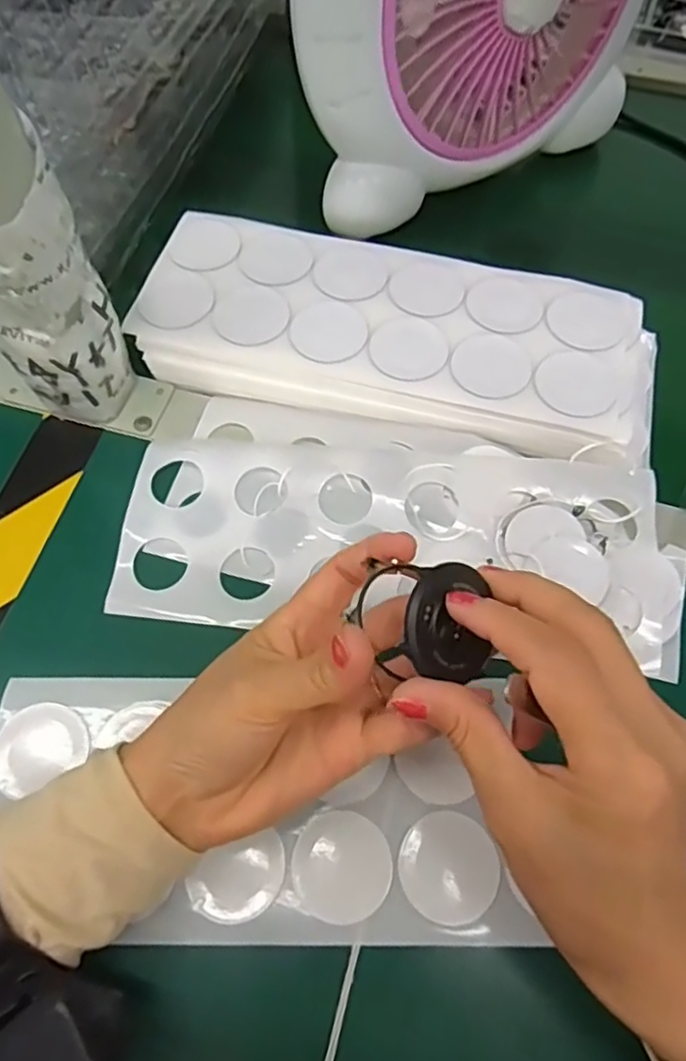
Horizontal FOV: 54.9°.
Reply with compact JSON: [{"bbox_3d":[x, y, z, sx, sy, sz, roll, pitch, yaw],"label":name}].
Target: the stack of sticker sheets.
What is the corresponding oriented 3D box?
[{"bbox_3d":[0.035,-0.114,0.388,0.301,0.028,0.115,12,66,6],"label":"stack of sticker sheets"}]

